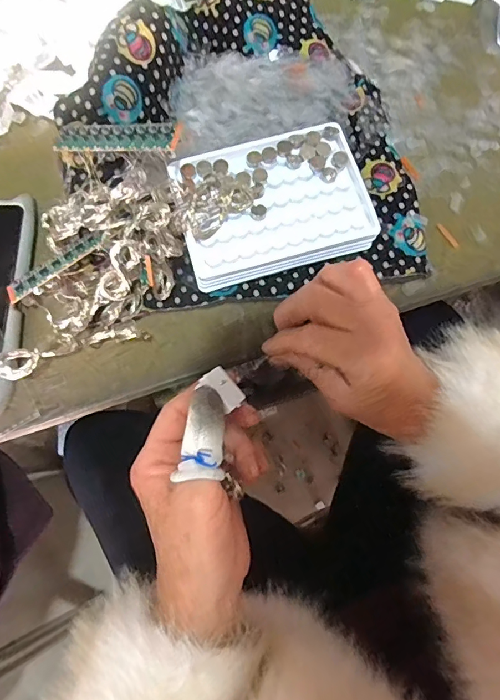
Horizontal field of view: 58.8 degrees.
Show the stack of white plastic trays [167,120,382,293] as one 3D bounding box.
[{"bbox_3d":[0.016,-0.103,0.324,0.129,0.037,0.094,-16,74,-4],"label":"stack of white plastic trays"}]

